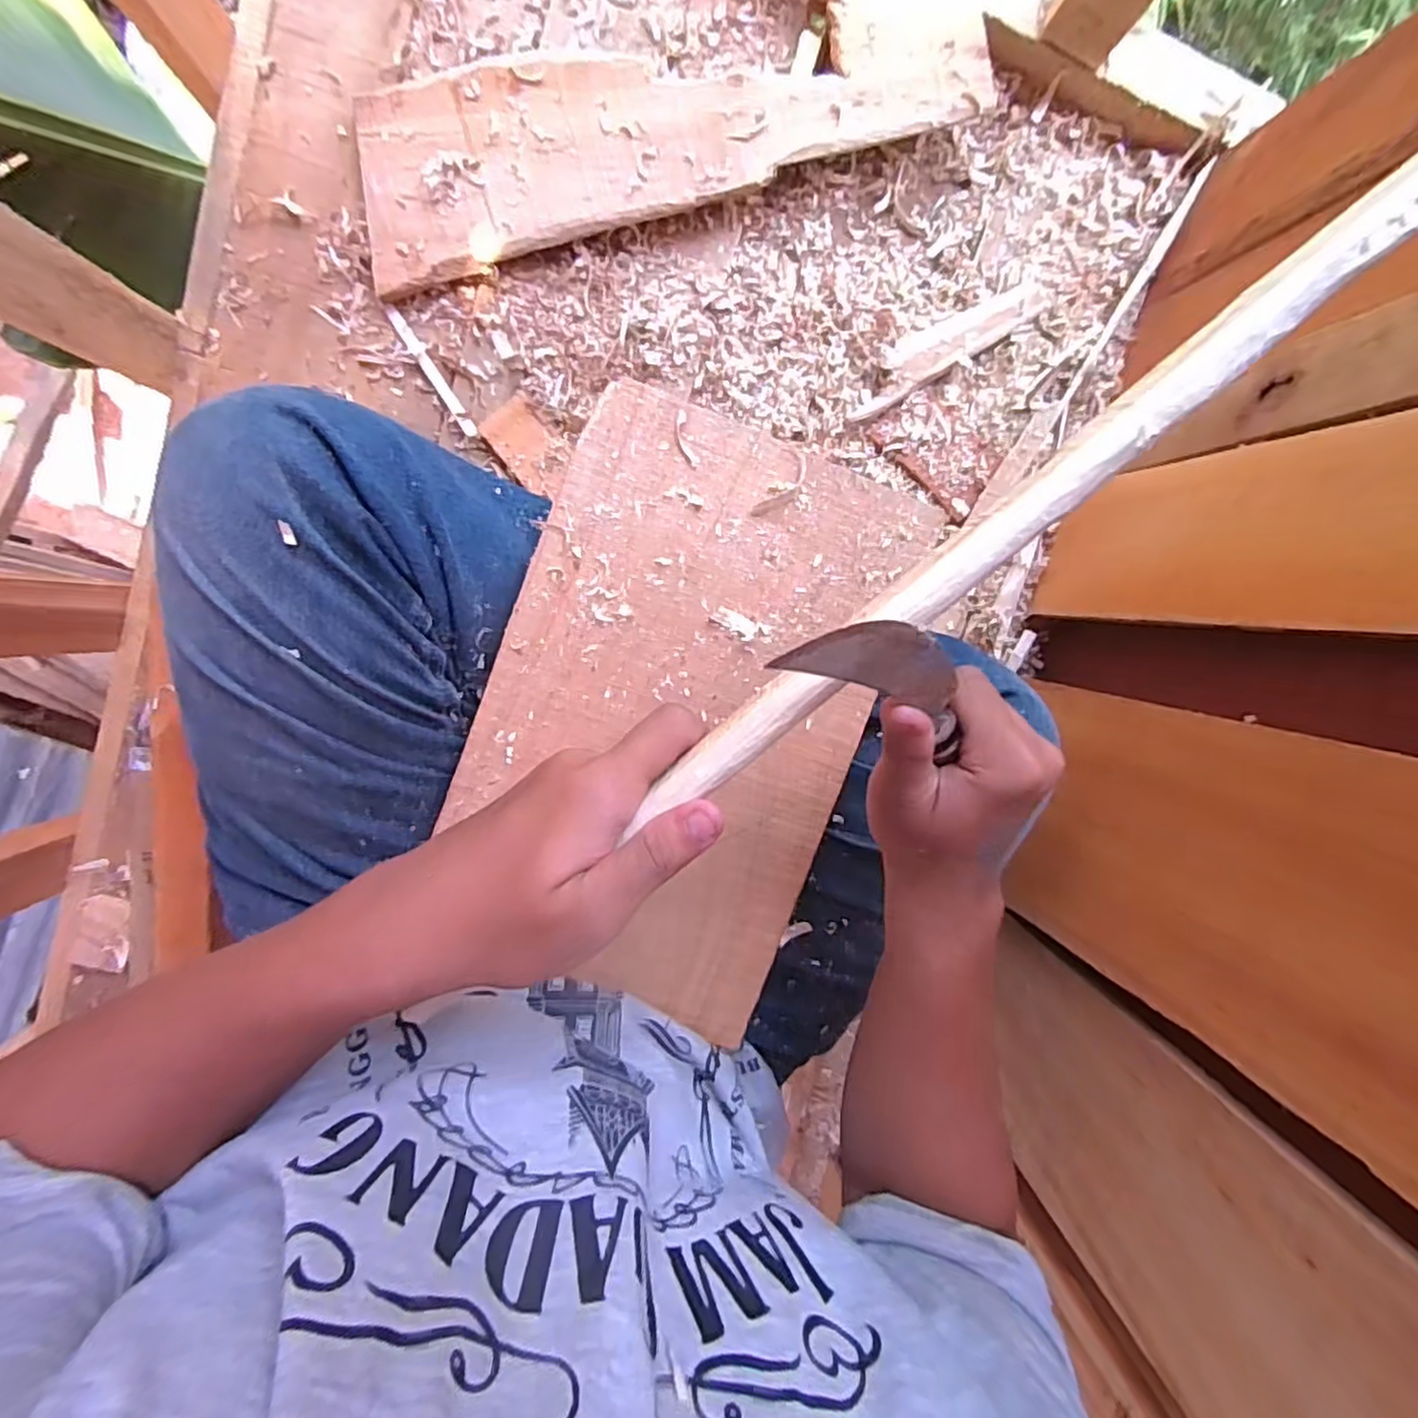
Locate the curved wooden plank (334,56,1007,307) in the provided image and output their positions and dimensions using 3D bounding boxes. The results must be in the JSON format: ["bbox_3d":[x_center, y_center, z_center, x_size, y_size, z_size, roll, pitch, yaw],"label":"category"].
[{"bbox_3d":[-0.037,-0.419,0.475,0.435,0.031,0.113,-17,99,-3],"label":"curved wooden plank"}]

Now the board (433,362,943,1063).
[{"bbox_3d":[-0.016,0.009,0.363,0.200,0.008,0.313,18,96,-8],"label":"board"}]

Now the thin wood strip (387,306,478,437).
[{"bbox_3d":[-0.210,-0.255,0.505,0.010,0.006,0.106,-33,100,-1],"label":"thin wood strip"}]

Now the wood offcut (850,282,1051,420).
[{"bbox_3d":[0.191,-0.292,0.534,0.178,0.019,0.037,-31,100,-1],"label":"wood offcut"}]

